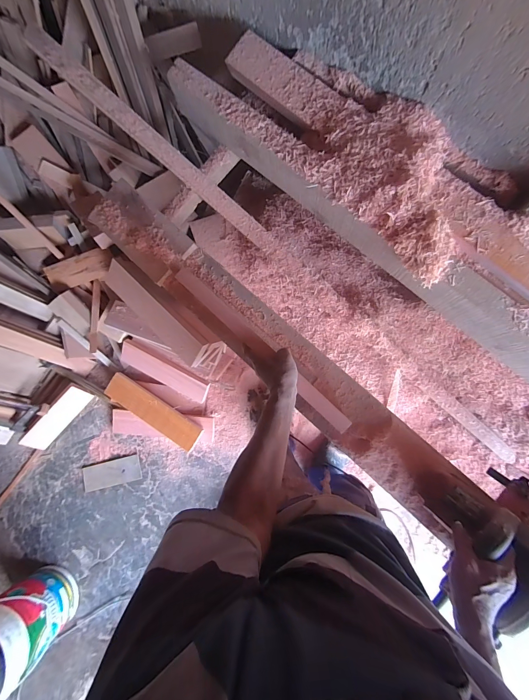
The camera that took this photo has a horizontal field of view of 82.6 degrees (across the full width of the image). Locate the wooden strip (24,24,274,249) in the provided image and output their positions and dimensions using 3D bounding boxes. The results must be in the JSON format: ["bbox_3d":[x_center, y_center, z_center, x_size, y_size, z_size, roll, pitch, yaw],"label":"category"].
[{"bbox_3d":[-0.292,-0.570,0.858,0.787,0.024,0.056,38,88,-13],"label":"wooden strip"}]

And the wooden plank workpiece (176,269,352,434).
[{"bbox_3d":[-0.012,-0.010,0.629,0.475,0.025,0.038,43,89,10],"label":"wooden plank workpiece"}]

